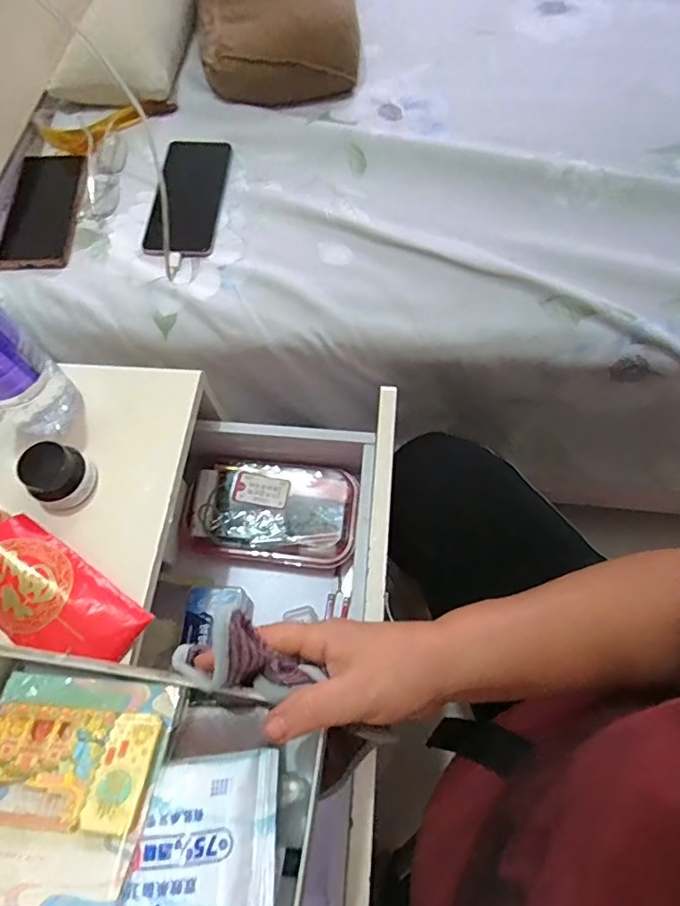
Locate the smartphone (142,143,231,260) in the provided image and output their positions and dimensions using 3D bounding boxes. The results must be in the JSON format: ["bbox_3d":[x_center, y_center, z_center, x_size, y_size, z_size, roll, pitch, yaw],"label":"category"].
[{"bbox_3d":[-0.170,-0.290,0.586,0.074,0.011,0.164,2,65,3],"label":"smartphone"}]

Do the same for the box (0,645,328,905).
[{"bbox_3d":[-0.115,0.183,0.263,0.180,0.052,0.129,4,65,4],"label":"box"}]

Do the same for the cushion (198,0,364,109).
[{"bbox_3d":[-0.085,-0.638,0.706,0.200,0.082,0.427,-4,65,1],"label":"cushion"}]

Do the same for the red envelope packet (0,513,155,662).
[{"bbox_3d":[-0.230,0.115,0.412,0.146,0.034,0.074,32,70,16],"label":"red envelope packet"}]

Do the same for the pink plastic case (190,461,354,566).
[{"bbox_3d":[-0.073,0.060,0.585,0.185,0.039,0.111,7,65,6],"label":"pink plastic case"}]

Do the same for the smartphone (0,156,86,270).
[{"bbox_3d":[-0.335,-0.277,0.596,0.078,0.009,0.171,-3,65,1],"label":"smartphone"}]

